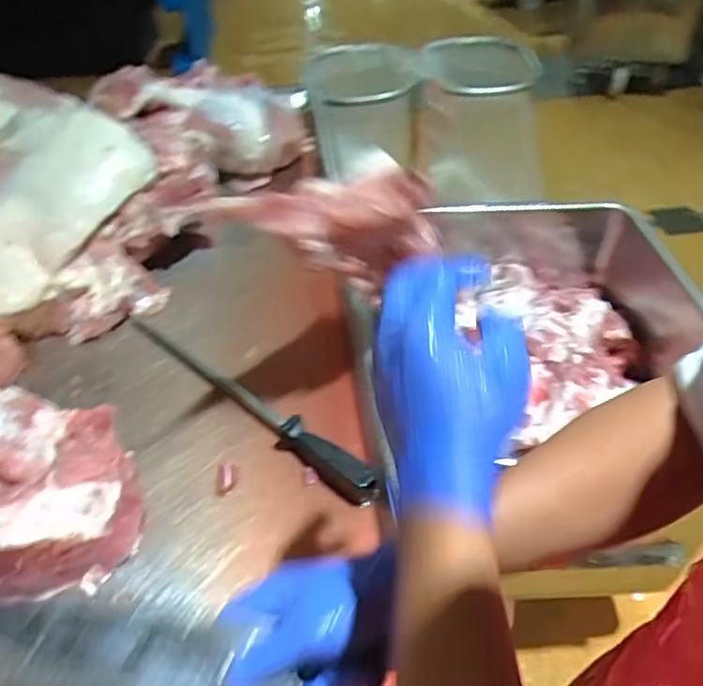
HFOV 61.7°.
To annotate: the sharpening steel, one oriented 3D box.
[{"bbox_3d":[-0.136,0.061,0.695,0.415,0.029,0.030,31,52,30],"label":"sharpening steel"}]

